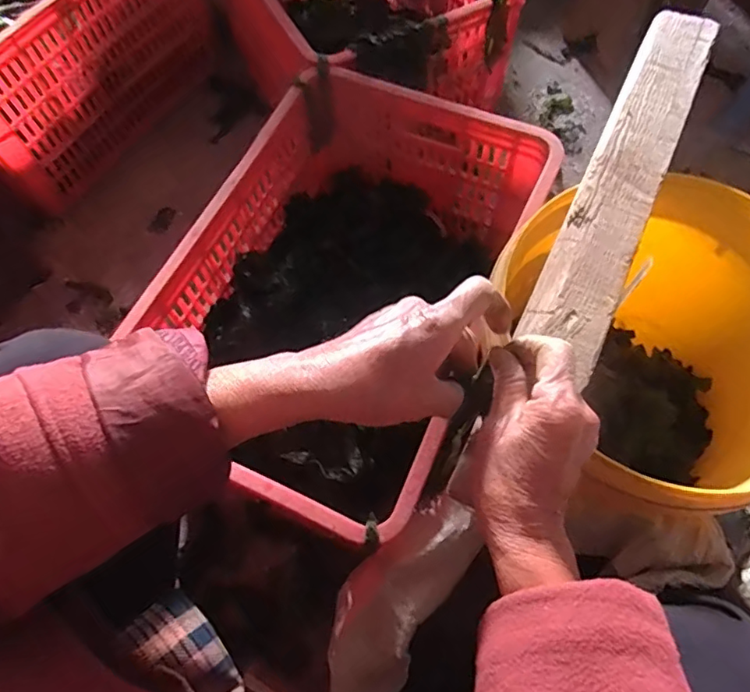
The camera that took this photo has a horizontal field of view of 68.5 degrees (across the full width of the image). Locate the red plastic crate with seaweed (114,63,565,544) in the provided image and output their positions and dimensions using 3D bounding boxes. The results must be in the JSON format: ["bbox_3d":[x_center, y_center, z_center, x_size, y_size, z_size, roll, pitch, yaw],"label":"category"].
[{"bbox_3d":[-0.023,-0.081,0.702,0.343,0.201,0.509,23,69,11],"label":"red plastic crate with seaweed"}]

